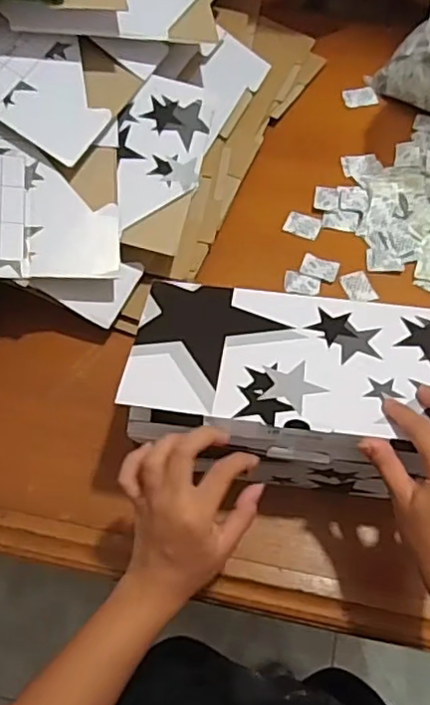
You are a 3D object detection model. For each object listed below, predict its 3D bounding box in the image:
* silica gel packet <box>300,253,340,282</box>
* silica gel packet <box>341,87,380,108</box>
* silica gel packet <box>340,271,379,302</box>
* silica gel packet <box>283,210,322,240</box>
[{"bbox_3d":[0.115,-0.093,0.676,0.040,0.004,0.028,19,67,10],"label":"silica gel packet"},{"bbox_3d":[0.185,-0.326,0.785,0.042,0.005,0.034,-10,65,-3],"label":"silica gel packet"},{"bbox_3d":[0.155,-0.070,0.666,0.028,0.004,0.039,-19,66,-7],"label":"silica gel packet"},{"bbox_3d":[0.100,-0.145,0.707,0.040,0.005,0.028,20,67,11],"label":"silica gel packet"}]

